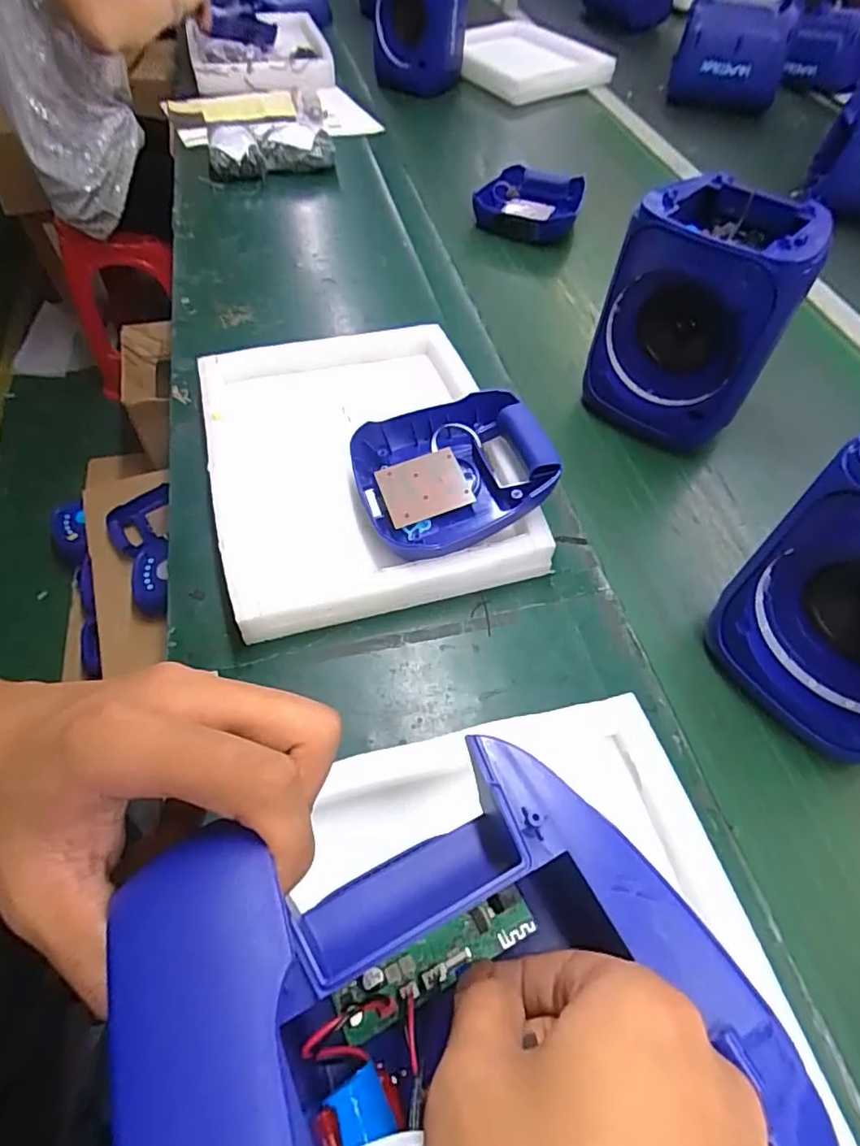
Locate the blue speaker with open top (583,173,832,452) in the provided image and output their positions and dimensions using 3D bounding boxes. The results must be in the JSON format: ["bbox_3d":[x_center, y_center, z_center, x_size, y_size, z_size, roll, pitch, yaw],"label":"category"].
[{"bbox_3d":[0.279,-0.268,0.608,0.161,0.192,0.156,35,61,21],"label":"blue speaker with open top"}]

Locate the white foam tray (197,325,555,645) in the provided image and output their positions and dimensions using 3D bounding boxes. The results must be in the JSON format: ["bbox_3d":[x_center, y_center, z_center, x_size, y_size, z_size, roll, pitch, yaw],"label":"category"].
[{"bbox_3d":[-0.067,-0.119,0.589,0.290,0.052,0.355,-14,56,-11],"label":"white foam tray"}]

